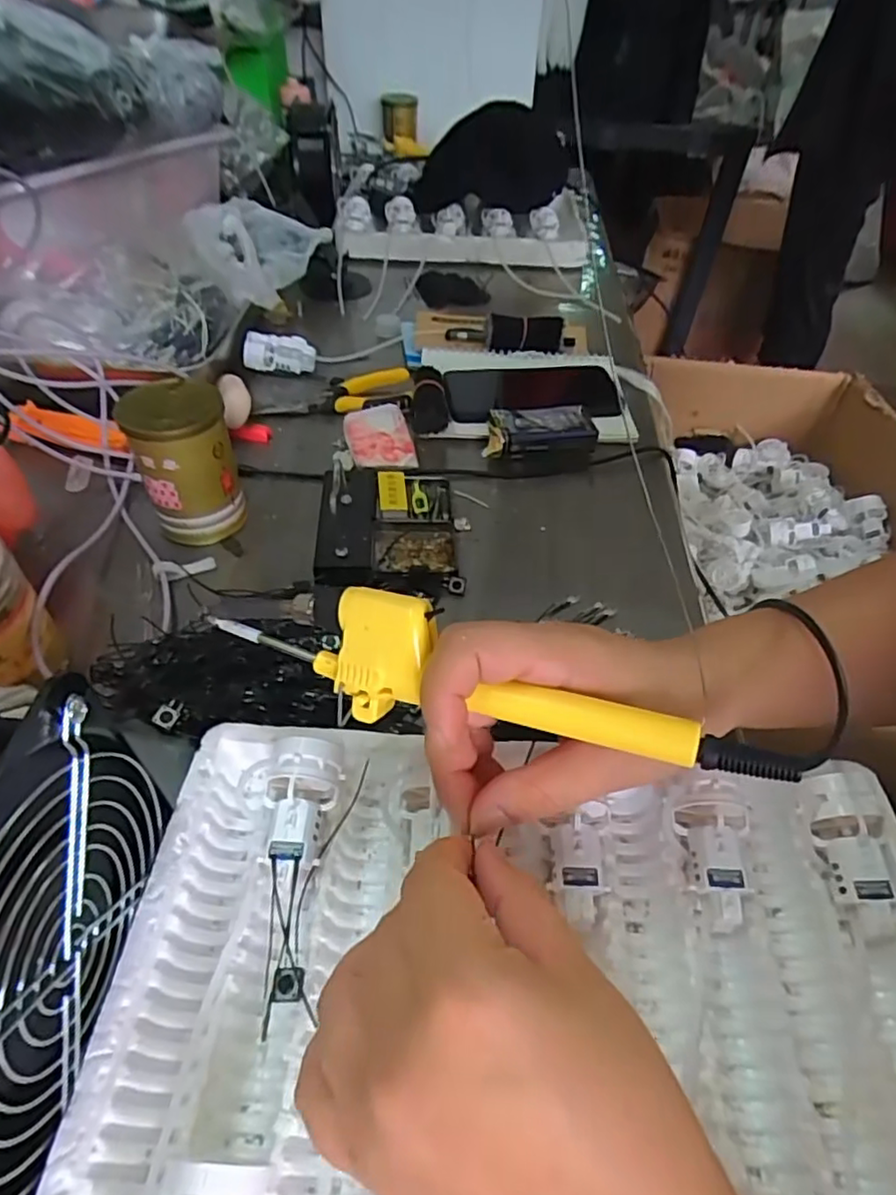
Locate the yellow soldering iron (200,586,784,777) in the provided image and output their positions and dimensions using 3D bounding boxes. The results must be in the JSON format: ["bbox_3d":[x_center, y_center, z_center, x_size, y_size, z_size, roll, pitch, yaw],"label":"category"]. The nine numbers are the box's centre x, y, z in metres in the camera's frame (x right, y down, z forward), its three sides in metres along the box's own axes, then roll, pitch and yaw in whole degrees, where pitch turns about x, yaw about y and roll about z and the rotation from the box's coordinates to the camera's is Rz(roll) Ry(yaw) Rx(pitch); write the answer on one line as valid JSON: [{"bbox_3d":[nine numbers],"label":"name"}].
[{"bbox_3d":[0.008,0.030,0.246,0.226,0.037,0.034,12,48,15],"label":"yellow soldering iron"}]

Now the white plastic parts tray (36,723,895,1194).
[{"bbox_3d":[0.040,0.172,0.253,0.340,0.052,0.241,4,47,0],"label":"white plastic parts tray"}]

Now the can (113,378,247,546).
[{"bbox_3d":[-0.186,-0.098,0.457,0.065,0.103,0.061,-11,49,-13],"label":"can"}]

